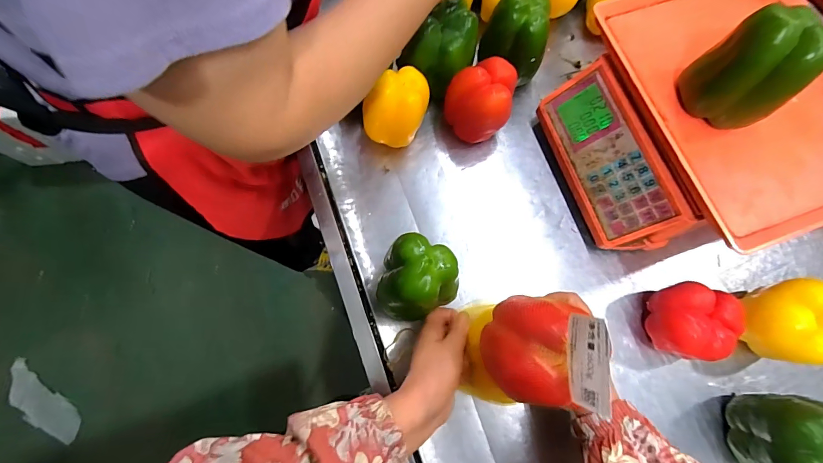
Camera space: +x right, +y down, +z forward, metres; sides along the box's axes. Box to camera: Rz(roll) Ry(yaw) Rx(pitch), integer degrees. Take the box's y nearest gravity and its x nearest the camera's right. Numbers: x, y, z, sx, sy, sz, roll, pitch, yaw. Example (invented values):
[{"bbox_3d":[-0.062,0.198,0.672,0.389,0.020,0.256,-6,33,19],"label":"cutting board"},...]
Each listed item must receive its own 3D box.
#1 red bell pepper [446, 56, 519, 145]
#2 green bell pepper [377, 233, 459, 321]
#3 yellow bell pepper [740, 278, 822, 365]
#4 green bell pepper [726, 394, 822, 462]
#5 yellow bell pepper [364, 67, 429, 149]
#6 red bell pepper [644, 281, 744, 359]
[{"bbox_3d":[0.082,-0.158,0.465,0.078,0.087,0.073,0,76,-1],"label":"red bell pepper"},{"bbox_3d":[0.008,0.050,0.372,0.076,0.081,0.076,0,76,-1],"label":"green bell pepper"},{"bbox_3d":[0.413,0.099,0.406,0.076,0.085,0.085,-3,76,-2],"label":"yellow bell pepper"},{"bbox_3d":[0.381,0.210,0.370,0.069,0.101,0.085,11,76,2],"label":"green bell pepper"},{"bbox_3d":[-0.019,-0.152,0.459,0.073,0.085,0.080,11,76,2],"label":"yellow bell pepper"},{"bbox_3d":[0.306,0.099,0.412,0.070,0.069,0.079,4,75,0],"label":"red bell pepper"}]

